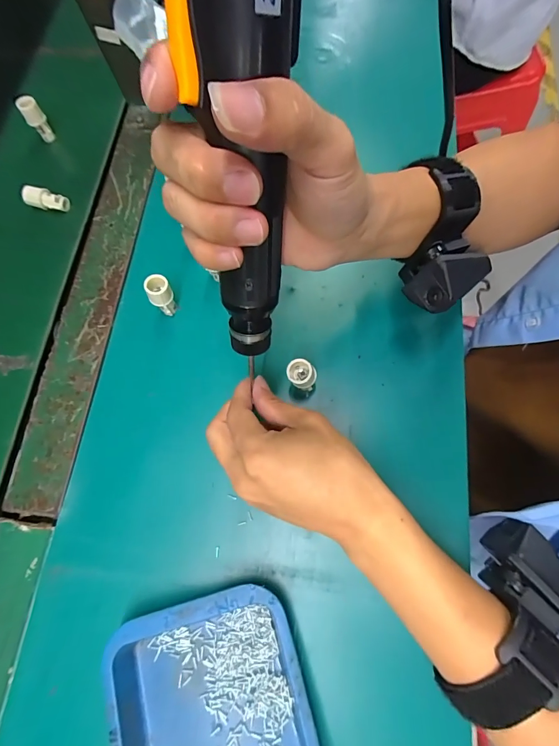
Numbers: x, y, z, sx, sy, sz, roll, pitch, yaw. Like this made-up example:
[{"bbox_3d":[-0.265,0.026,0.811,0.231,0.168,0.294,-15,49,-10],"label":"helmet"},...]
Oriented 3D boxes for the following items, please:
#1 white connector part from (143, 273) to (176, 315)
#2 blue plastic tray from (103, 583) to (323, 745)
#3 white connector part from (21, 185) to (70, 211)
[{"bbox_3d":[-0.100,-0.065,0.317,0.020,0.042,0.018,-32,74,-8],"label":"white connector part"},{"bbox_3d":[-0.039,0.223,0.228,0.119,0.027,0.151,-14,72,-2],"label":"blue plastic tray"},{"bbox_3d":[-0.244,-0.181,0.385,0.044,0.013,0.015,9,72,-13],"label":"white connector part"}]

